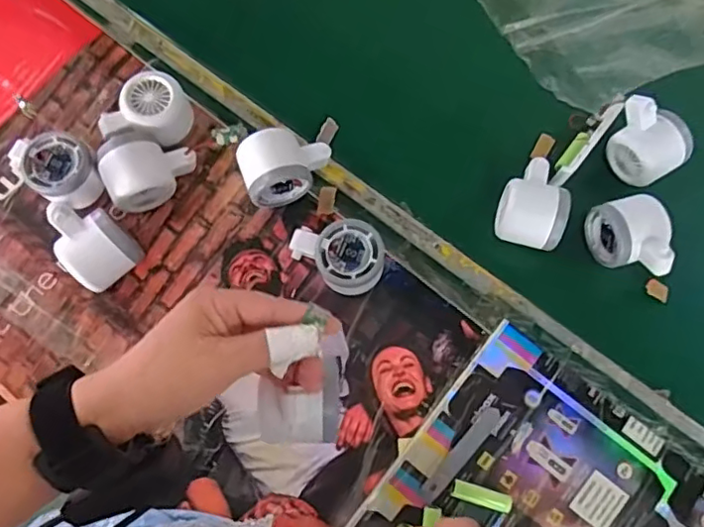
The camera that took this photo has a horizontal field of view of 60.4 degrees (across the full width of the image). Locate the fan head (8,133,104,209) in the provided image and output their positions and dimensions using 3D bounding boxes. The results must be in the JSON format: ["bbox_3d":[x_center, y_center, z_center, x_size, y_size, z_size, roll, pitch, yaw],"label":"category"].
[{"bbox_3d":[-0.273,-0.089,0.561,0.086,0.049,0.059,33,76,8],"label":"fan head"}]

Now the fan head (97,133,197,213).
[{"bbox_3d":[-0.190,-0.087,0.560,0.076,0.050,0.065,-29,76,-8],"label":"fan head"}]

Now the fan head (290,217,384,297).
[{"bbox_3d":[-0.013,-0.005,0.539,0.079,0.051,0.057,1,74,0],"label":"fan head"}]

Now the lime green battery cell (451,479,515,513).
[{"bbox_3d":[0.107,0.194,0.502,0.048,0.017,0.015,17,75,4],"label":"lime green battery cell"}]

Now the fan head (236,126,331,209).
[{"bbox_3d":[-0.062,-0.092,0.563,0.082,0.055,0.056,-24,76,-7],"label":"fan head"}]

